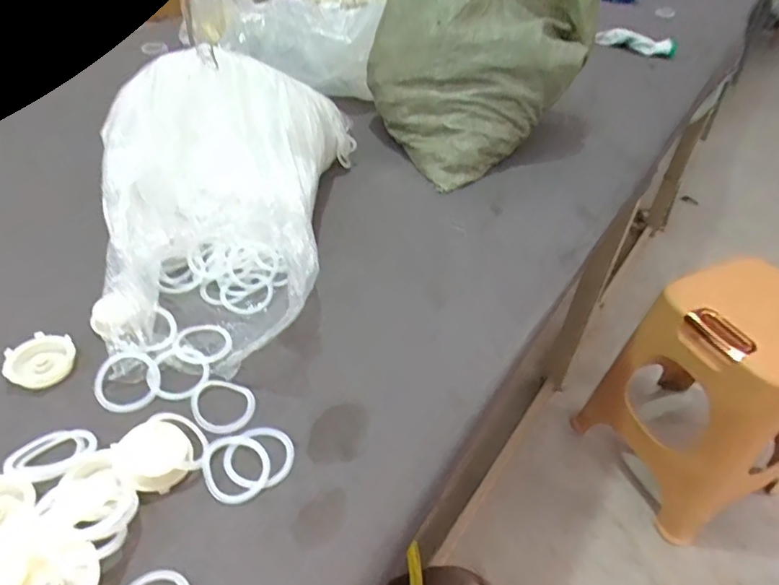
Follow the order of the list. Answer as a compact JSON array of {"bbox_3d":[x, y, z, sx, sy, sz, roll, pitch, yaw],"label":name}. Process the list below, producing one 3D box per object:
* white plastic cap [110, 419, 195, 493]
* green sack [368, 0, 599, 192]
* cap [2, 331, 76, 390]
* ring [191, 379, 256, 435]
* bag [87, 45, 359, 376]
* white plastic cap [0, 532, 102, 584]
[{"bbox_3d":[-0.190,0.135,0.440,0.053,0.026,0.056,3,41,-2],"label":"white plastic cap"},{"bbox_3d":[0.137,-0.377,0.881,0.315,0.252,0.249,-28,51,-31],"label":"green sack"},{"bbox_3d":[-0.333,0.063,0.519,0.058,0.010,0.058,3,41,-2],"label":"cap"},{"bbox_3d":[-0.154,0.104,0.500,0.063,0.006,0.053,18,43,15],"label":"ring"},{"bbox_3d":[-0.203,-0.129,0.645,0.269,0.174,0.467,4,41,-1],"label":"bag"},{"bbox_3d":[-0.221,0.188,0.351,0.059,0.015,0.057,3,52,-4],"label":"white plastic cap"}]

